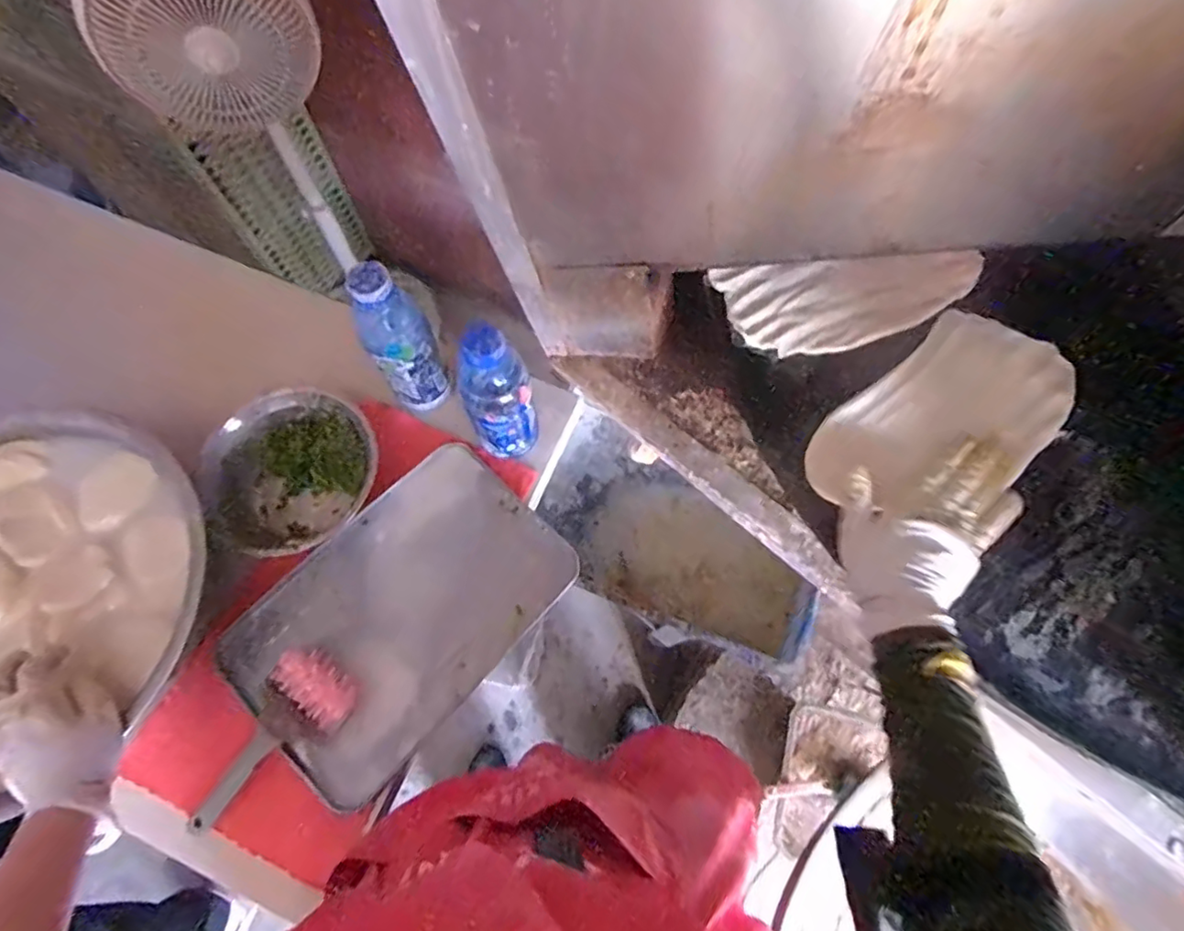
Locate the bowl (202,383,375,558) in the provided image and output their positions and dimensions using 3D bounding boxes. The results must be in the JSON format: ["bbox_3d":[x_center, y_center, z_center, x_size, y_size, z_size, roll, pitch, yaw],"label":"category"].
[{"bbox_3d":[-0.337,0.006,0.668,0.191,0.058,0.166,-28,72,-11],"label":"bowl"}]

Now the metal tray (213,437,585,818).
[{"bbox_3d":[-0.202,0.154,0.640,0.228,0.044,0.336,42,74,14],"label":"metal tray"}]

